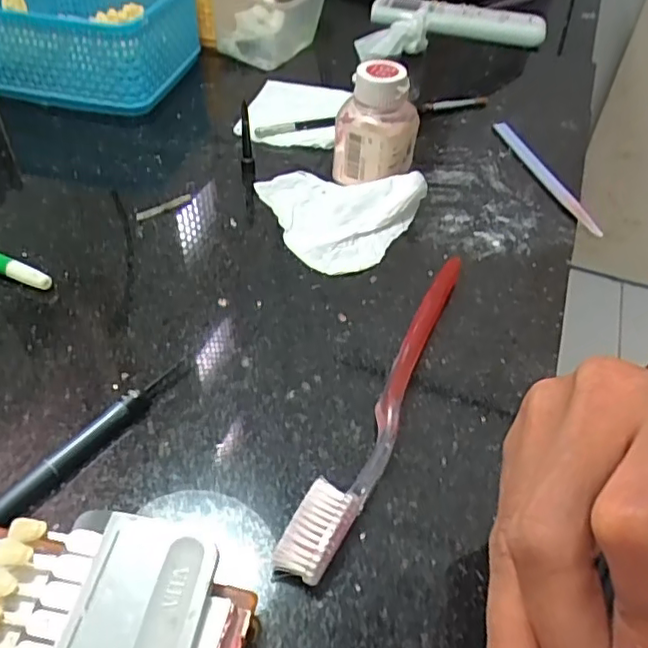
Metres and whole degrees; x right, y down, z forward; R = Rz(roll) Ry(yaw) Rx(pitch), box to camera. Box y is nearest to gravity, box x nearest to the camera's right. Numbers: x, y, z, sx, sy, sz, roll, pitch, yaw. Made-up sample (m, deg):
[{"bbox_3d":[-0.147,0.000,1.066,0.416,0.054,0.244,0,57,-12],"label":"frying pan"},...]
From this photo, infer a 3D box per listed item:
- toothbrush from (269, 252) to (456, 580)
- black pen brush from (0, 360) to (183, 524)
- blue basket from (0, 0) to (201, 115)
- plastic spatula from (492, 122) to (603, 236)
[{"bbox_3d":[0.031,0.030,0.266,0.019,0.013,0.182,22,48,17],"label":"toothbrush"},{"bbox_3d":[-0.111,0.060,0.227,0.011,0.009,0.147,30,51,23],"label":"black pen brush"},{"bbox_3d":[-0.184,-0.230,0.478,0.159,0.076,0.154,10,45,6],"label":"blue basket"},{"bbox_3d":[0.150,-0.101,0.408,0.013,0.005,0.132,-9,47,-13],"label":"plastic spatula"}]

